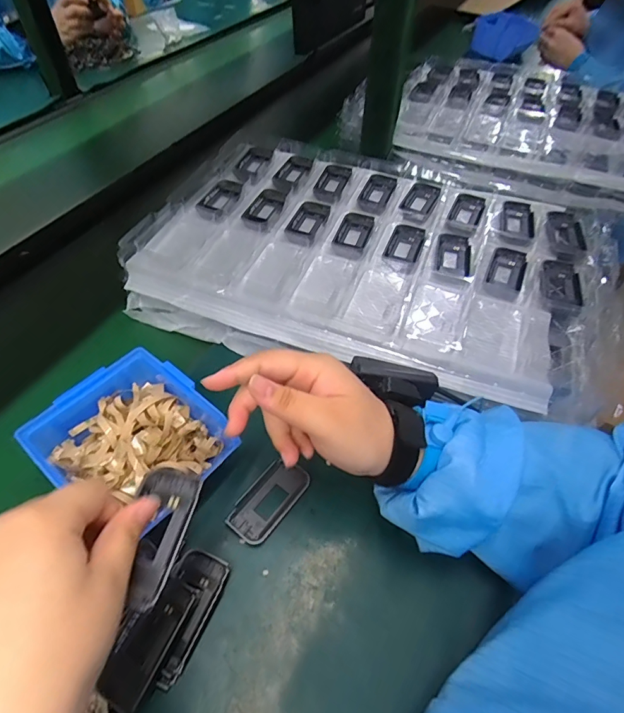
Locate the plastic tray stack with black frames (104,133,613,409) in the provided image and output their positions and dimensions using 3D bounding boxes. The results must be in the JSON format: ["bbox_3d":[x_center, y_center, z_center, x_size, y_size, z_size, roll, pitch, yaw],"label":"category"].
[{"bbox_3d":[0.066,-0.133,0.491,0.494,0.063,0.324,17,52,13],"label":"plastic tray stack with black frames"}]

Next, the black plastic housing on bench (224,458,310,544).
[{"bbox_3d":[-0.038,0.123,0.367,0.040,0.008,0.074,34,57,24],"label":"black plastic housing on bench"}]

